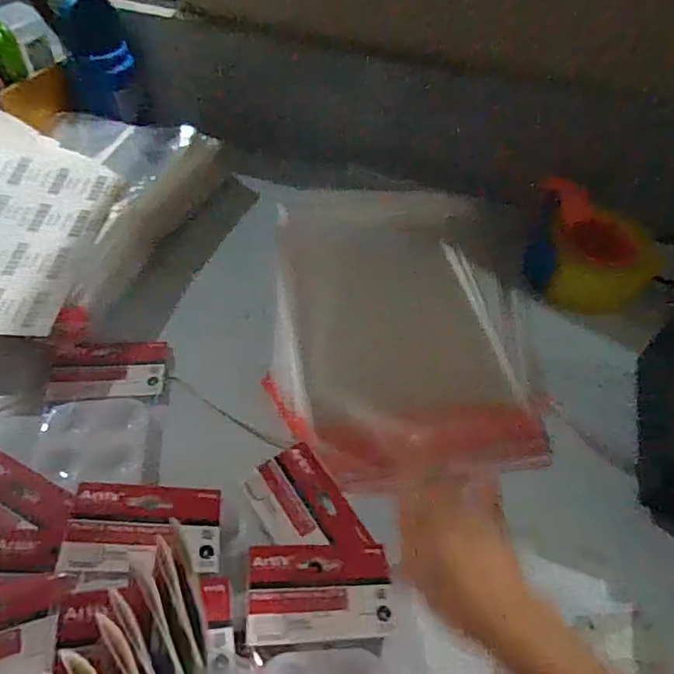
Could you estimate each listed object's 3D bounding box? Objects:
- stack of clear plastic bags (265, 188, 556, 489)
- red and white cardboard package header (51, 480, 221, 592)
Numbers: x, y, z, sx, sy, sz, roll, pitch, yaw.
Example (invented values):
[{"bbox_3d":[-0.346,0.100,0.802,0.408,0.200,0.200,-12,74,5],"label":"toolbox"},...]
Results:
[{"bbox_3d":[0.065,-0.035,0.567,0.254,0.021,0.399,2,48,-4],"label":"stack of clear plastic bags"},{"bbox_3d":[-0.132,0.134,0.369,0.101,0.010,0.076,9,38,-19],"label":"red and white cardboard package header"}]

